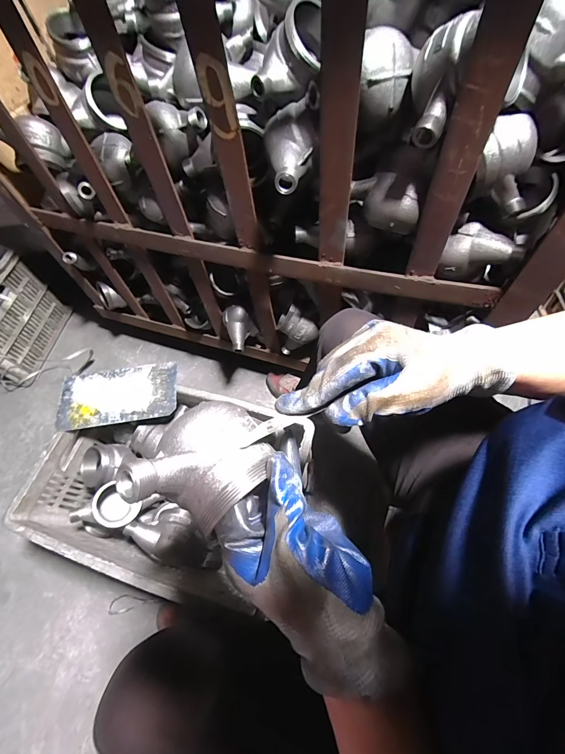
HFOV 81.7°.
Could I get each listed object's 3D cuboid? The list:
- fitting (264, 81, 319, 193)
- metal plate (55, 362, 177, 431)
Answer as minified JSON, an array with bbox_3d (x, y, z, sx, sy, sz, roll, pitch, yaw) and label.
[{"bbox_3d":[0.011,-0.279,0.382,0.060,0.068,0.101,-8,60,1],"label":"fitting"},{"bbox_3d":[-0.334,0.035,0.664,0.238,0.005,0.124,-8,62,1],"label":"metal plate"}]

